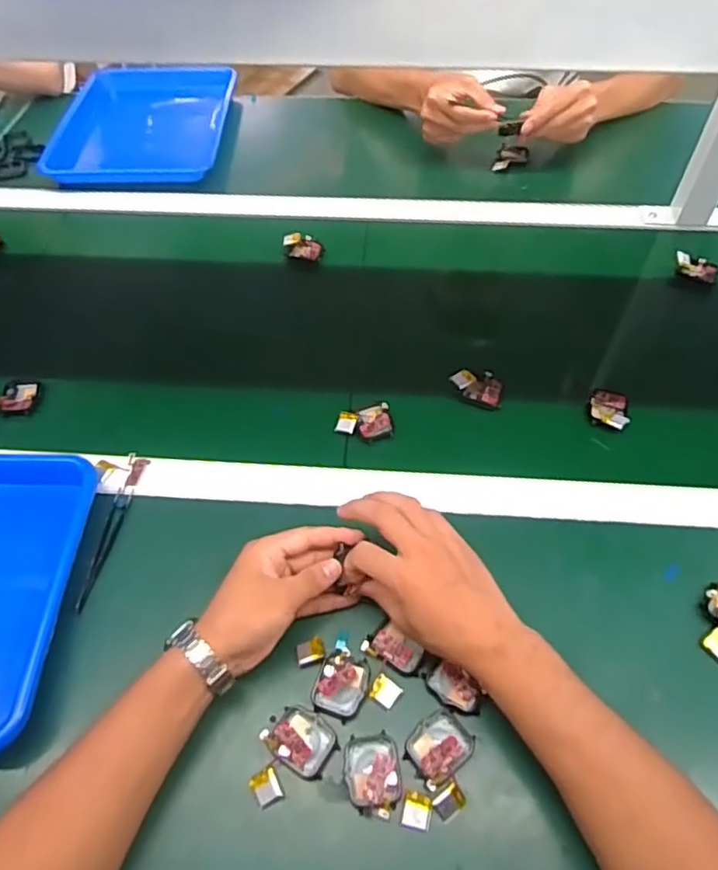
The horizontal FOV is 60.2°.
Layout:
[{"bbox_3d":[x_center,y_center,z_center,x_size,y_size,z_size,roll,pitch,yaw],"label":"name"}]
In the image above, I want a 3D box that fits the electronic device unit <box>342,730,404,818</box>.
[{"bbox_3d":[0.010,0.243,0.446,0.042,0.012,0.052,4,55,5],"label":"electronic device unit"}]

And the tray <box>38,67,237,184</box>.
[{"bbox_3d":[-0.330,-0.490,0.986,0.250,0.056,0.330,1,55,2],"label":"tray"}]

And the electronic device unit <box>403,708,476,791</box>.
[{"bbox_3d":[0.058,0.225,0.450,0.046,0.010,0.041,-38,62,-22],"label":"electronic device unit"}]

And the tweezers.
[{"bbox_3d":[-0.227,0.102,0.556,0.013,0.013,0.119,3,55,4],"label":"tweezers"}]

